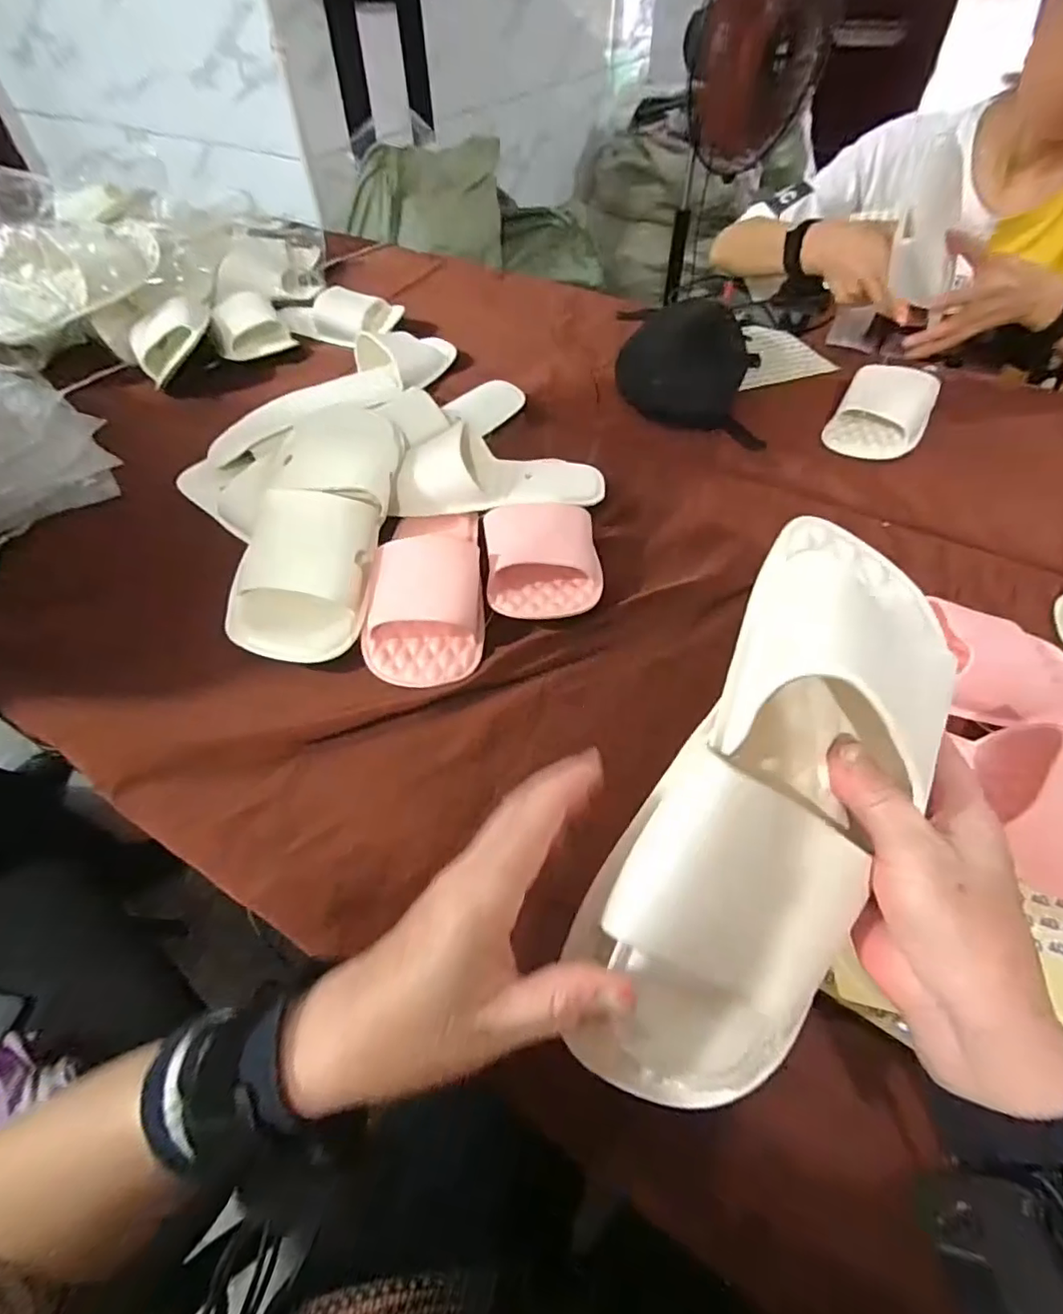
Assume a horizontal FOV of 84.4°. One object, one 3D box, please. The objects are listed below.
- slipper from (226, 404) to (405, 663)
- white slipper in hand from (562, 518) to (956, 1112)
[{"bbox_3d":[-0.188,-0.124,0.521,0.113,0.074,0.272,4,51,1],"label":"slipper"},{"bbox_3d":[0.108,0.054,0.255,0.099,0.077,0.277,26,75,17],"label":"white slipper in hand"}]

